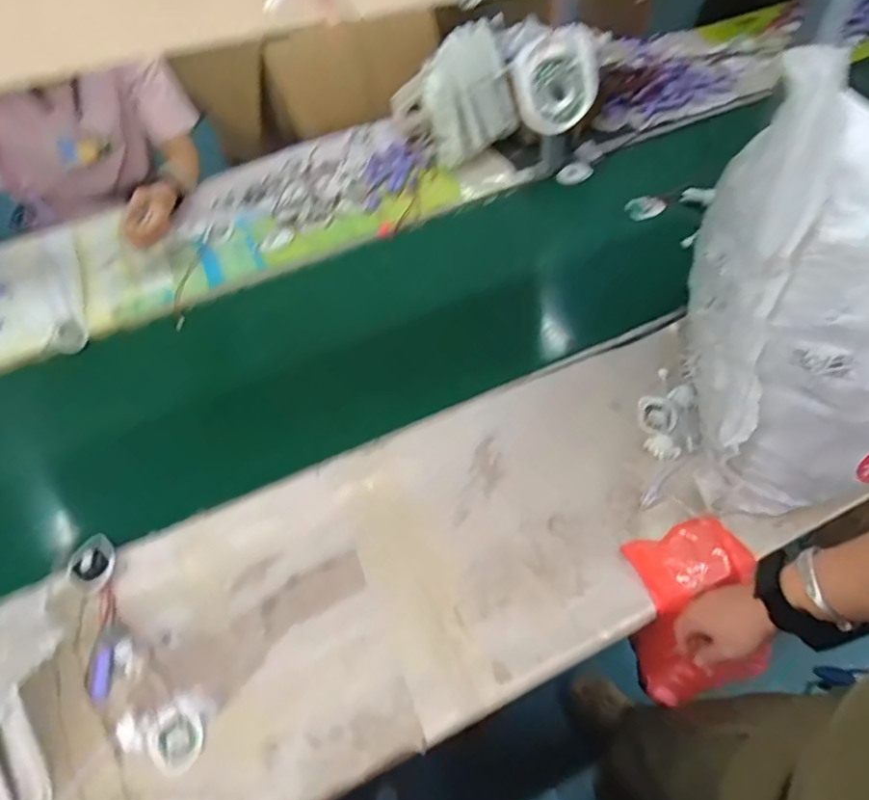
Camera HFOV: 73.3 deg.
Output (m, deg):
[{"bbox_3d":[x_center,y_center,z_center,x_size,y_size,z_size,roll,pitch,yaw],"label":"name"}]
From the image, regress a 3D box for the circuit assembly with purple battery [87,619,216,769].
[{"bbox_3d":[-0.302,0.303,0.601,0.168,0.022,0.069,26,59,22],"label":"circuit assembly with purple battery"}]

